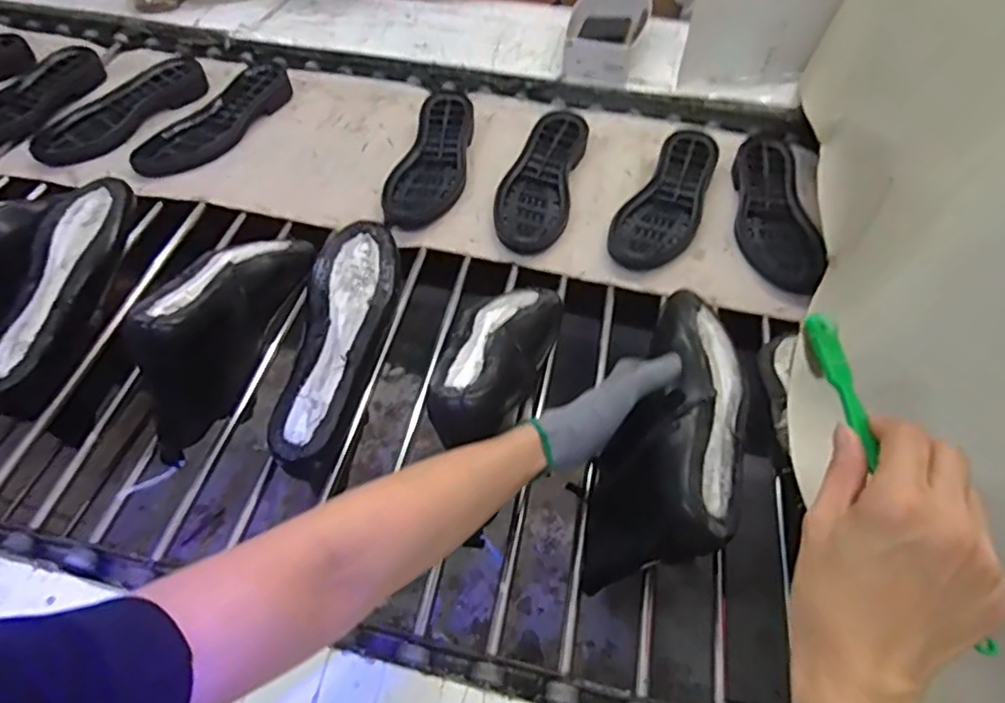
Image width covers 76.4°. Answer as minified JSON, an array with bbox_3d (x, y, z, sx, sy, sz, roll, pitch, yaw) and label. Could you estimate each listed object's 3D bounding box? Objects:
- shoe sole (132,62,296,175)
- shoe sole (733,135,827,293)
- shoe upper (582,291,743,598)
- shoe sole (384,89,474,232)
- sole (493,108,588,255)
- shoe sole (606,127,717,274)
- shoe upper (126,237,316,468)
[{"bbox_3d":[-0.397,-0.323,0.890,0.092,0.033,0.246,30,56,21],"label":"shoe sole"},{"bbox_3d":[0.333,-0.174,0.789,0.089,0.023,0.257,1,51,-1],"label":"shoe sole"},{"bbox_3d":[0.149,0.079,0.576,0.088,0.146,0.253,25,53,-24],"label":"shoe upper"},{"bbox_3d":[-0.087,-0.260,0.845,0.089,0.027,0.253,12,51,8],"label":"shoe sole"},{"bbox_3d":[0.049,-0.226,0.820,0.087,0.023,0.255,12,55,9],"label":"sole"},{"bbox_3d":[0.216,-0.198,0.805,0.088,0.018,0.260,25,54,18],"label":"shoe sole"},{"bbox_3d":[-0.278,-0.040,0.628,0.086,0.112,0.252,16,52,11],"label":"shoe upper"}]

